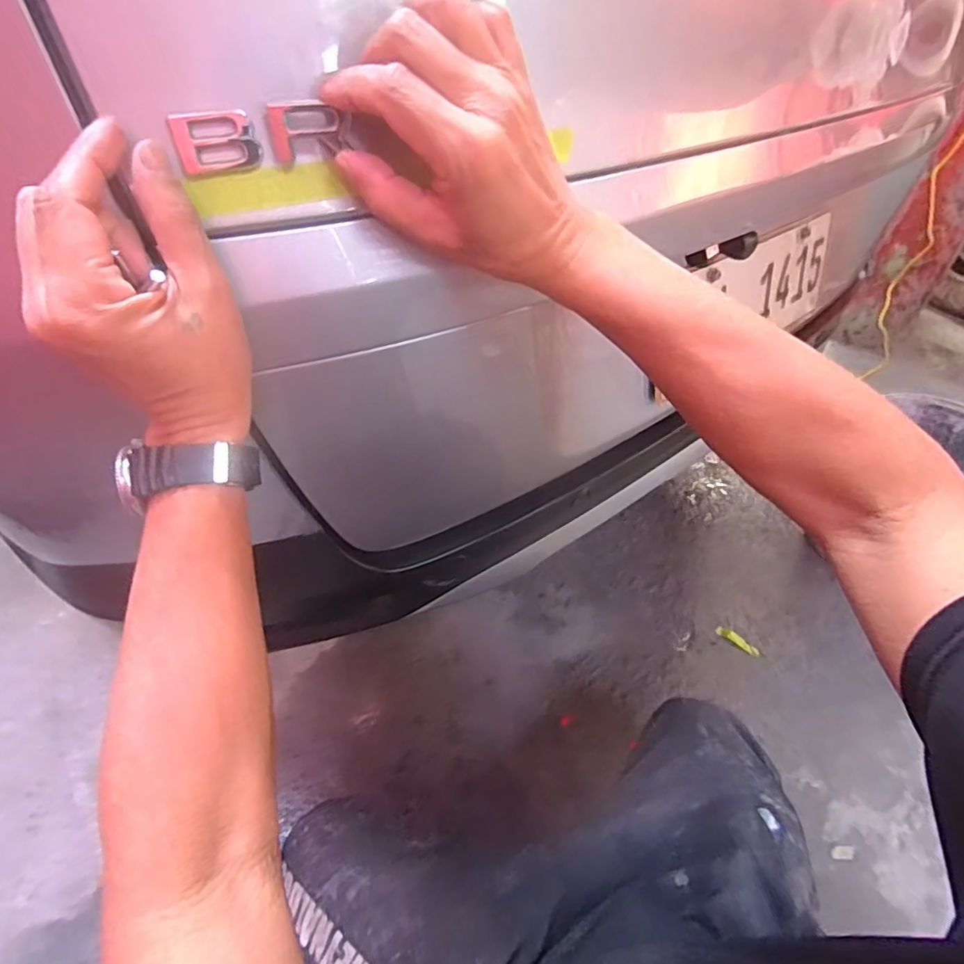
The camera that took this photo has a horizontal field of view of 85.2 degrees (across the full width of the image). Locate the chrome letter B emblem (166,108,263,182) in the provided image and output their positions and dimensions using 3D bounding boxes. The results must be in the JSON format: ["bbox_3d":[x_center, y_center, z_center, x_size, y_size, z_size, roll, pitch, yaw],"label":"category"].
[{"bbox_3d":[-0.128,-0.163,0.253,0.037,0.026,0.006,-13,46,-15],"label":"chrome letter B emblem"}]

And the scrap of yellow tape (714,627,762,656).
[{"bbox_3d":[0.513,0.318,1.051,0.086,0.004,0.024,33,52,28],"label":"scrap of yellow tape"}]

